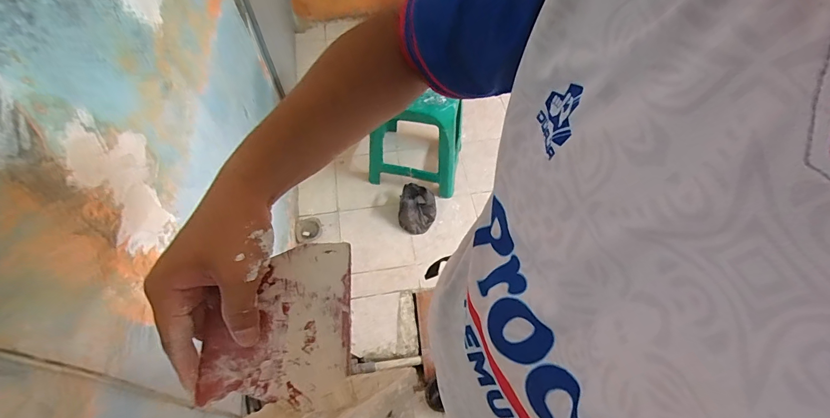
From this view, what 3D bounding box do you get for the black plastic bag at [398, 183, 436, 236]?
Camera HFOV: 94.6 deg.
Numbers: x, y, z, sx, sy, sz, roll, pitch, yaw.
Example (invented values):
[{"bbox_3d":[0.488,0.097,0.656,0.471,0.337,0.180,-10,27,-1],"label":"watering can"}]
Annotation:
[{"bbox_3d":[0.011,-0.004,1.633,0.152,0.142,0.192,11,61,6],"label":"black plastic bag"}]

